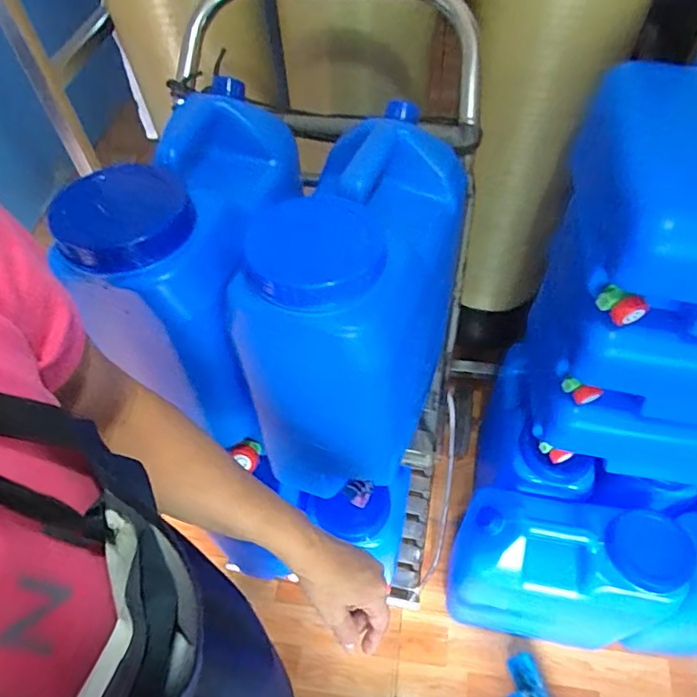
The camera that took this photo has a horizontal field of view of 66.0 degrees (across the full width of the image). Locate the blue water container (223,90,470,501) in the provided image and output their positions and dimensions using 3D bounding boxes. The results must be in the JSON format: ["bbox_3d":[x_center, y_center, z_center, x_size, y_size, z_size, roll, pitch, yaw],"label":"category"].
[{"bbox_3d":[0.017,-0.048,0.616,0.173,0.327,0.316,13,55,12],"label":"blue water container"}]

